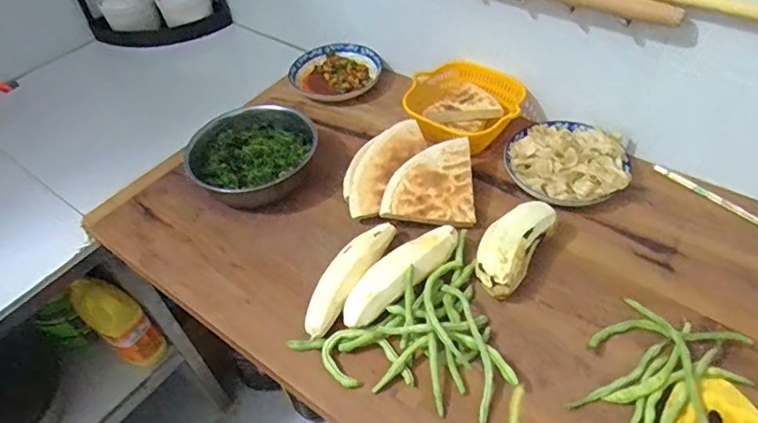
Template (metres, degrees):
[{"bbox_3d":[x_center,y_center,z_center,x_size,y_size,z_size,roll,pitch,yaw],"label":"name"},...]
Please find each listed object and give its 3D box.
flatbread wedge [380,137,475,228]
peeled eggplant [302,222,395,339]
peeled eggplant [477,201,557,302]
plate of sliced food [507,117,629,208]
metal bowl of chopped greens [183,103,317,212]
[{"bbox_3d":[0.071,-0.047,0.751,0.128,0.019,0.130,2,70,-6],"label":"flatbread wedge"},{"bbox_3d":[-0.038,0.083,0.682,0.051,0.044,0.186,26,54,27],"label":"peeled eggplant"},{"bbox_3d":[0.170,0.037,0.667,0.068,0.049,0.145,27,68,28],"label":"peeled eggplant"},{"bbox_3d":[0.281,-0.082,0.776,0.155,0.048,0.166,-3,47,3],"label":"plate of sliced food"},{"bbox_3d":[-0.192,-0.083,0.832,0.195,0.069,0.196,-3,47,3],"label":"metal bowl of chopped greens"}]

